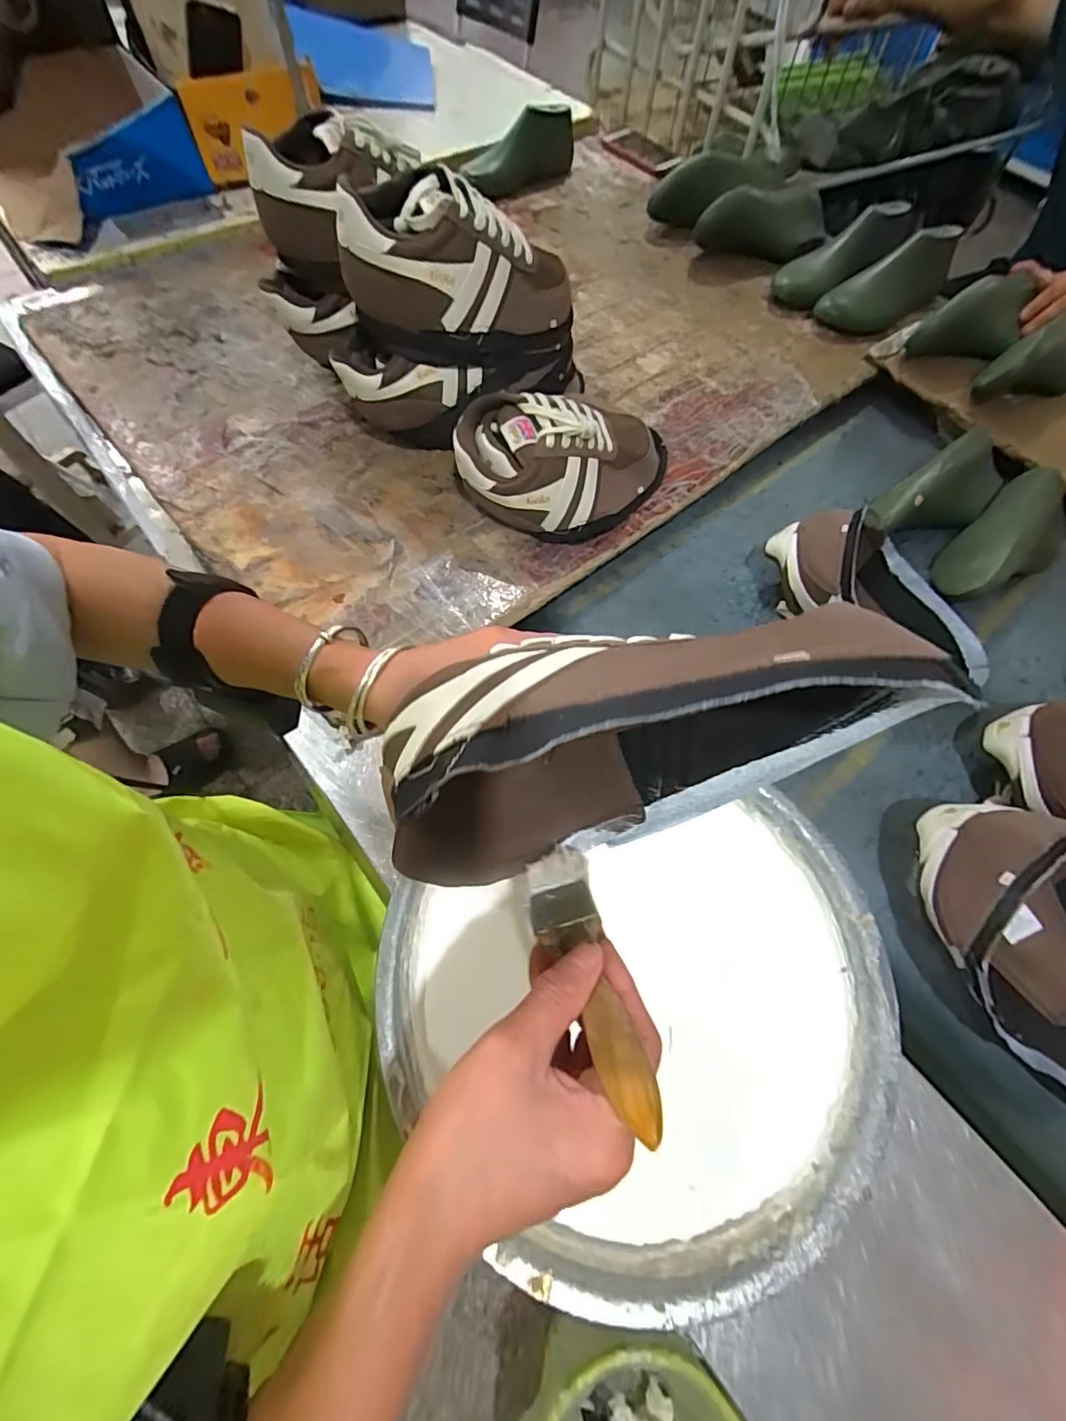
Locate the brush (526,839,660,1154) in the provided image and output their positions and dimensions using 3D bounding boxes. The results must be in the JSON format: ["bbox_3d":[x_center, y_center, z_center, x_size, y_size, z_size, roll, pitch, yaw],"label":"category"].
[{"bbox_3d":[0.023,0.116,0.245,0.034,0.013,0.145,-10,24,-7],"label":"brush"}]

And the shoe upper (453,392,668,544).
[{"bbox_3d":[0.049,-0.279,0.602,0.258,0.102,0.143,-10,65,-8],"label":"shoe upper"}]

